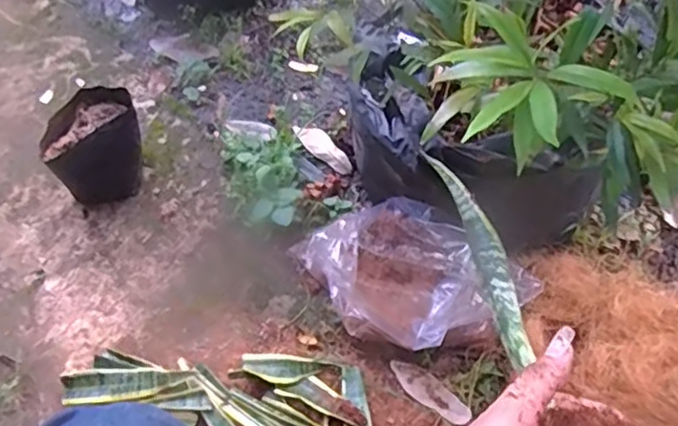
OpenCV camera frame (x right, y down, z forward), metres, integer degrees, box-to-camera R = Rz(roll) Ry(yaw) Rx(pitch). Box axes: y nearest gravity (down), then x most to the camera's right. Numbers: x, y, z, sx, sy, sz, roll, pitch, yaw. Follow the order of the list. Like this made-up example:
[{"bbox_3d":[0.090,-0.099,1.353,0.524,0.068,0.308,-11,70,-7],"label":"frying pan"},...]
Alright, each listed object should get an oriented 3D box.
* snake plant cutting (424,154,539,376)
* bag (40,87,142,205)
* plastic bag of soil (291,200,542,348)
[{"bbox_3d":[0.091,0.024,0.404,0.021,0.008,0.142,-14,65,-6],"label":"snake plant cutting"},{"bbox_3d":[-0.369,-0.102,0.991,0.137,0.147,0.119,-23,61,-11],"label":"bag"},{"bbox_3d":[0.080,0.086,0.872,0.313,0.116,0.195,32,66,20],"label":"plastic bag of soil"}]

